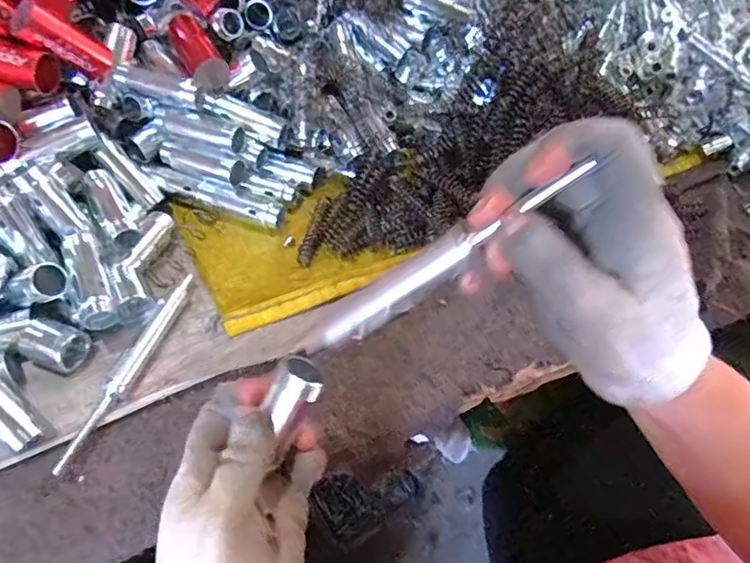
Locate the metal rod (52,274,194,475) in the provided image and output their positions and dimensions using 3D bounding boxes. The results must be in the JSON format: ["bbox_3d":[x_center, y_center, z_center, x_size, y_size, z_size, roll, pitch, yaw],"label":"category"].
[{"bbox_3d":[-0.164,0.056,0.376,0.009,0.014,0.153,17,56,6],"label":"metal rod"}]

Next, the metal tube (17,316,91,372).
[{"bbox_3d":[-0.217,0.043,0.377,0.034,0.023,0.029,18,56,7],"label":"metal tube"}]

